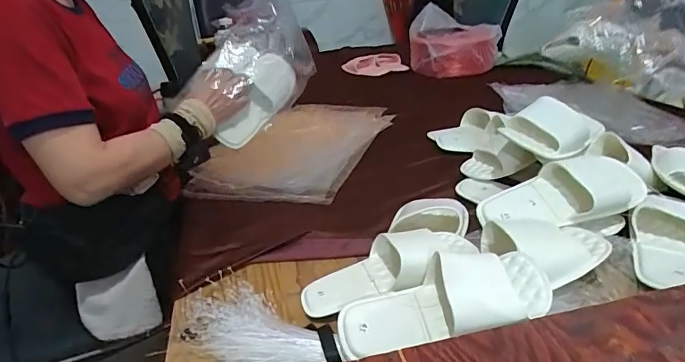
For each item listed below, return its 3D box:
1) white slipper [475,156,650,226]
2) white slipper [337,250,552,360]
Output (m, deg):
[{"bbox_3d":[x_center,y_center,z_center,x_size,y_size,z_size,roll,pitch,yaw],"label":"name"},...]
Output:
[{"bbox_3d":[0.317,0.019,0.644,0.237,0.053,0.107,-20,53,2],"label":"white slipper"},{"bbox_3d":[0.113,0.135,0.473,0.229,0.067,0.089,-8,27,-6],"label":"white slipper"}]

